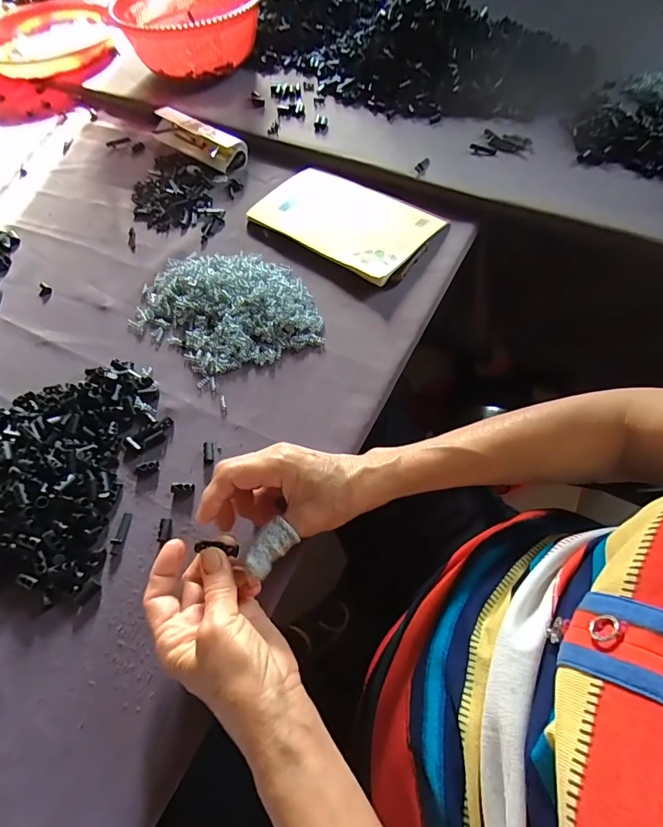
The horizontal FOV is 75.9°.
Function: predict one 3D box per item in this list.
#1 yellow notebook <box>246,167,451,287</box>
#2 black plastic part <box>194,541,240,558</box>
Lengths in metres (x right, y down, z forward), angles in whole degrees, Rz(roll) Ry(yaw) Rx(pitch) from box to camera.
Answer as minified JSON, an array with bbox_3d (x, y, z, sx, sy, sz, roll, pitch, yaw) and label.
[{"bbox_3d":[0.019,-0.235,0.514,0.205,0.015,0.139,33,68,19],"label":"yellow notebook"},{"bbox_3d":[-0.079,0.093,0.294,0.030,0.004,0.009,8,62,1],"label":"black plastic part"}]

